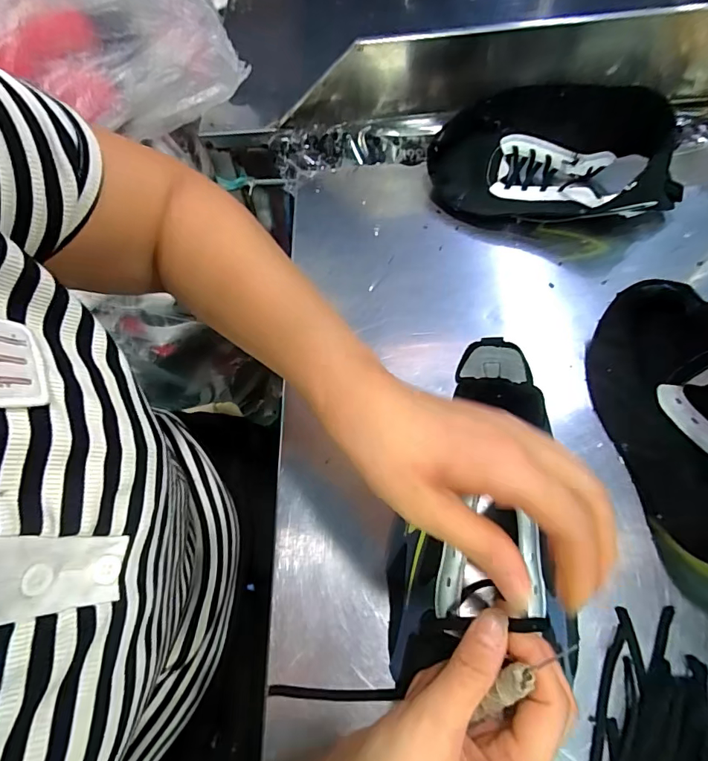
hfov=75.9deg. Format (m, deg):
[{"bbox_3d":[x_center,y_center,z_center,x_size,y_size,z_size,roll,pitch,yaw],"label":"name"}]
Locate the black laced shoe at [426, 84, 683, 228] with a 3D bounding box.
[{"bbox_3d":[0.207,-0.224,0.471,0.253,0.086,0.123,7,62,7],"label":"black laced shoe"}]

